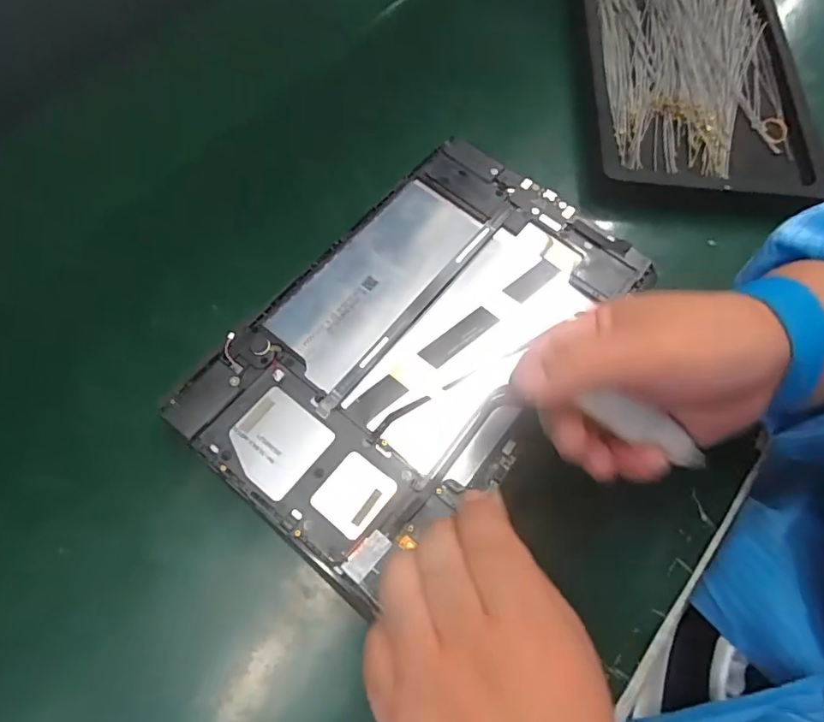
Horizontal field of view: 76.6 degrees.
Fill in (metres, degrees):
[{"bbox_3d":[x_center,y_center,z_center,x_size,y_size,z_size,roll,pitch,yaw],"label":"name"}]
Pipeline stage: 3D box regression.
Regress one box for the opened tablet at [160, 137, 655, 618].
[{"bbox_3d":[0.005,-0.015,0.278,0.140,0.016,0.236,36,71,15],"label":"opened tablet"}]

